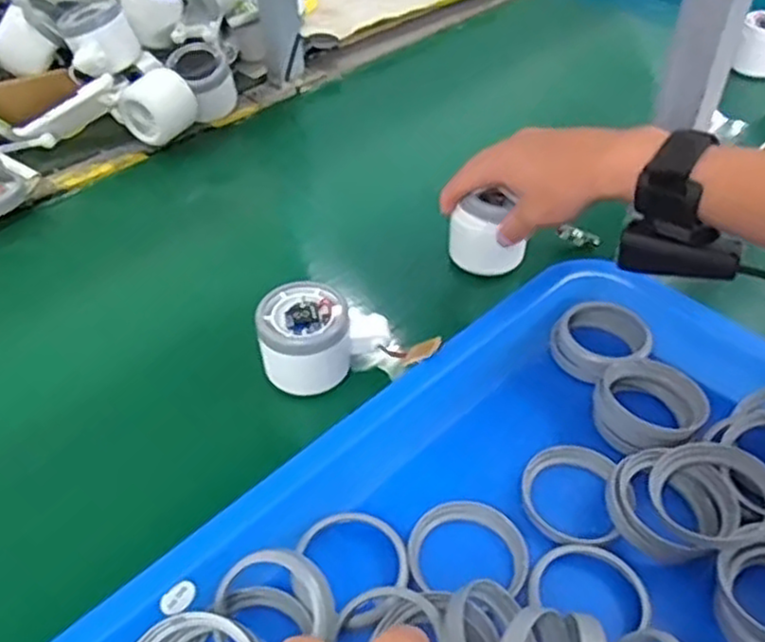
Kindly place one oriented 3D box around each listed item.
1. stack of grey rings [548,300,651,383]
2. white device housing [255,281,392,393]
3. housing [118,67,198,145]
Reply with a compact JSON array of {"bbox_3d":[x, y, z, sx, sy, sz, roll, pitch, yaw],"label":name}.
[{"bbox_3d":[0.142,0.012,0.472,0.053,0.020,0.059,34,54,32],"label":"stack of grey rings"},{"bbox_3d":[-0.042,0.011,0.481,0.082,0.053,0.053,-20,46,-18],"label":"white device housing"},{"bbox_3d":[-0.215,-0.200,0.689,0.060,0.067,0.048,19,47,21],"label":"housing"}]

